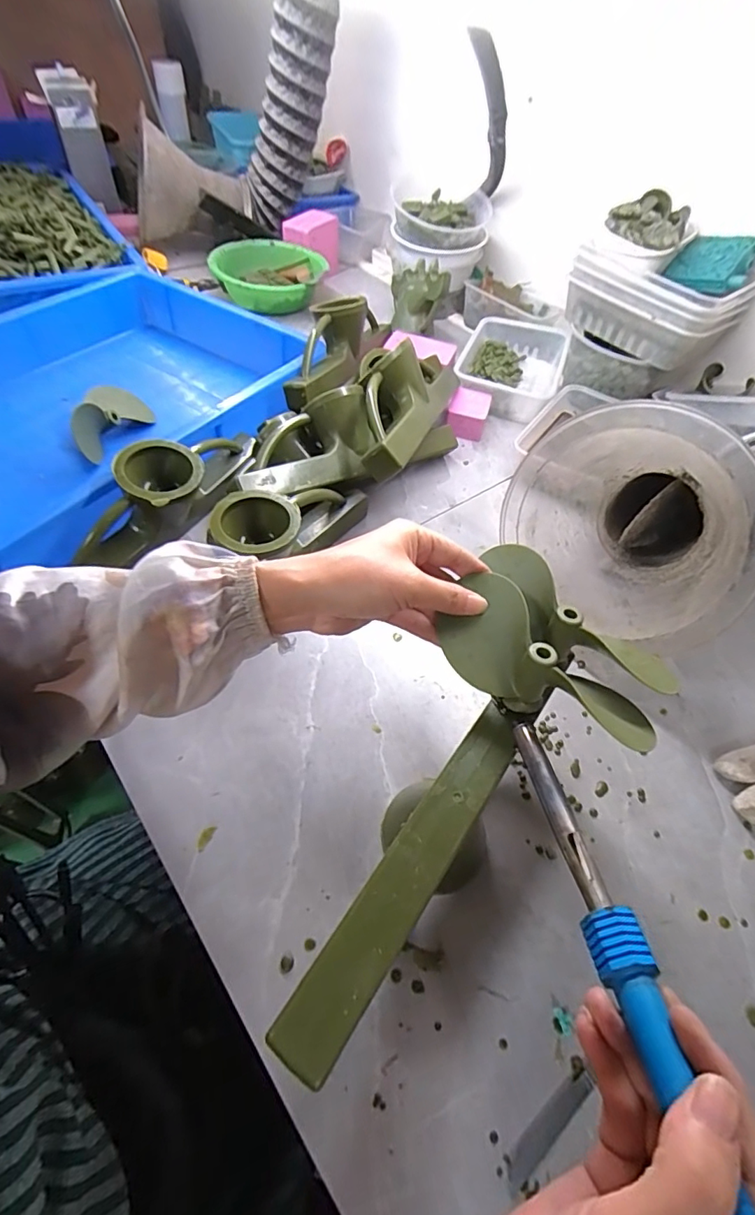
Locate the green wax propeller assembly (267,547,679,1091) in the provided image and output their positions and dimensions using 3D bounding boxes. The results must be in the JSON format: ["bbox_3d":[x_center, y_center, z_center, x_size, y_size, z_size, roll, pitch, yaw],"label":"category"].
[{"bbox_3d":[0.060,0.108,0.312,0.140,0.049,0.321,31,65,17],"label":"green wax propeller assembly"}]

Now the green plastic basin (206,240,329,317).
[{"bbox_3d":[-0.193,-0.596,0.914,0.203,0.054,0.190,-4,53,-9],"label":"green plastic basin"}]

